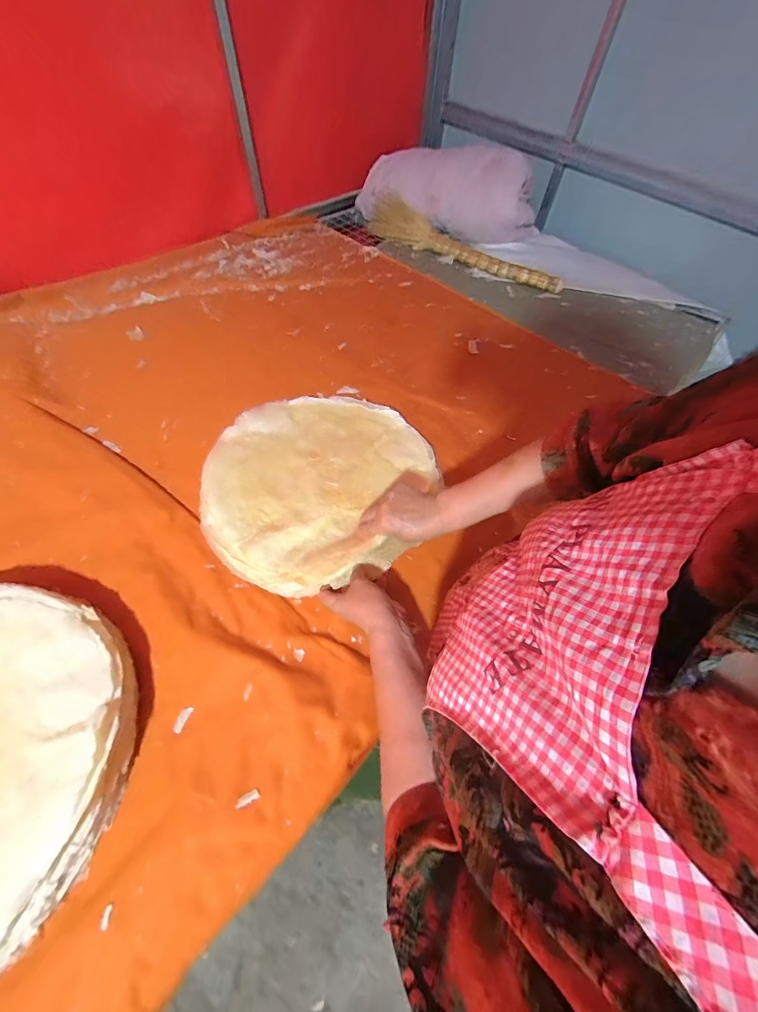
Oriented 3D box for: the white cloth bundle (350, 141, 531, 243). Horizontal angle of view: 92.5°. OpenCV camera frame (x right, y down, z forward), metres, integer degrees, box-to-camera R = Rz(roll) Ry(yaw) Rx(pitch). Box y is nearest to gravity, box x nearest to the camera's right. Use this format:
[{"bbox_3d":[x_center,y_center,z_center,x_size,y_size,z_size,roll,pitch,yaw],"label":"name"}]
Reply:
[{"bbox_3d":[0.220,-0.966,1.133,0.562,0.210,0.270,1,59,-2],"label":"white cloth bundle"}]

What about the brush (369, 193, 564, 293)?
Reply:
[{"bbox_3d":[0.236,-0.780,1.081,0.647,0.096,0.056,33,61,17],"label":"brush"}]

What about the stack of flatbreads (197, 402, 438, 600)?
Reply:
[{"bbox_3d":[-0.097,-0.055,0.619,0.391,0.048,0.367,-26,62,-19],"label":"stack of flatbreads"}]

